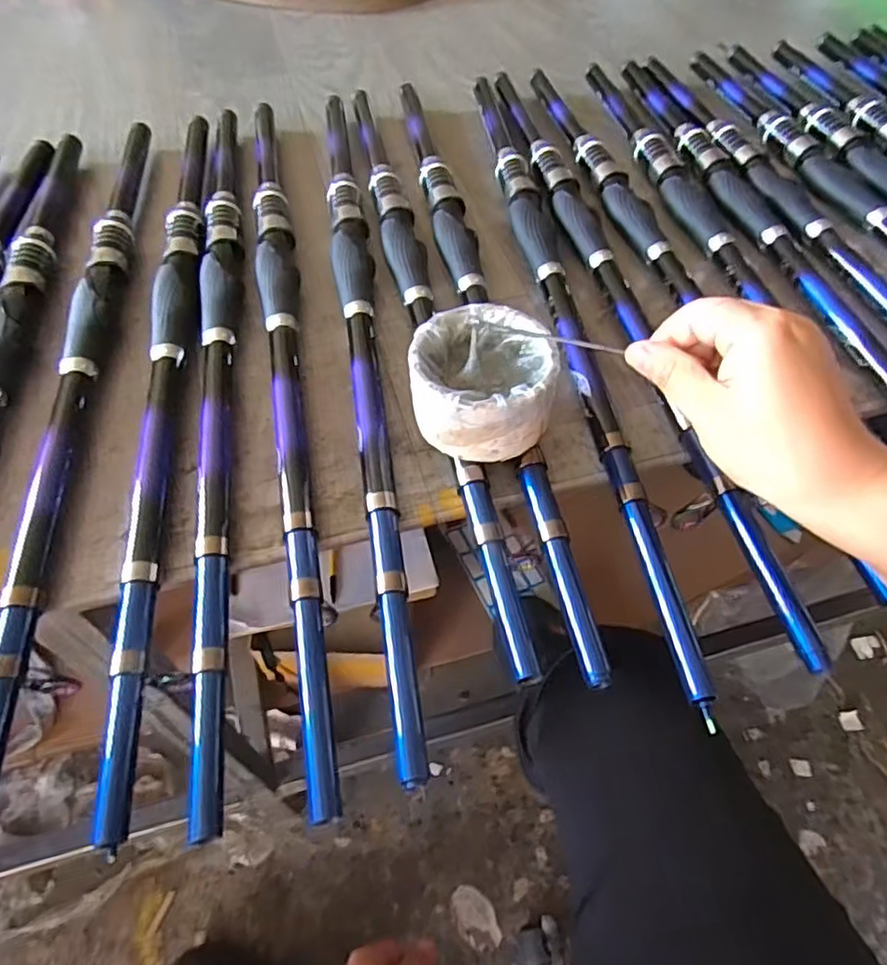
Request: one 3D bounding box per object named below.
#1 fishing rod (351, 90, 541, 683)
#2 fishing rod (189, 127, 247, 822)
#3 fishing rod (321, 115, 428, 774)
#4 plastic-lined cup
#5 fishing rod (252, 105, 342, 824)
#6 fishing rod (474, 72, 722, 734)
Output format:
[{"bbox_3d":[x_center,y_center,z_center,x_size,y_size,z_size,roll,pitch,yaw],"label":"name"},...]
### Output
[{"bbox_3d":[-0.022,-0.149,0.476,0.028,0.022,0.607,-10,54,-7],"label":"fishing rod"},{"bbox_3d":[-0.153,-0.098,0.437,0.027,0.020,0.606,-9,54,-6],"label":"fishing rod"},{"bbox_3d":[-0.060,-0.122,0.457,0.028,0.021,0.623,-7,54,-5],"label":"fishing rod"},{"bbox_3d":[0.022,-0.056,0.373,0.079,0.053,0.079,4,53,3],"label":"plastic-lined cup"},{"bbox_3d":[-0.111,-0.104,0.440,0.027,0.018,0.607,-10,54,-7],"label":"fishing rod"},{"bbox_3d":[0.084,-0.151,0.478,0.032,0.021,0.635,-7,54,-5],"label":"fishing rod"}]

